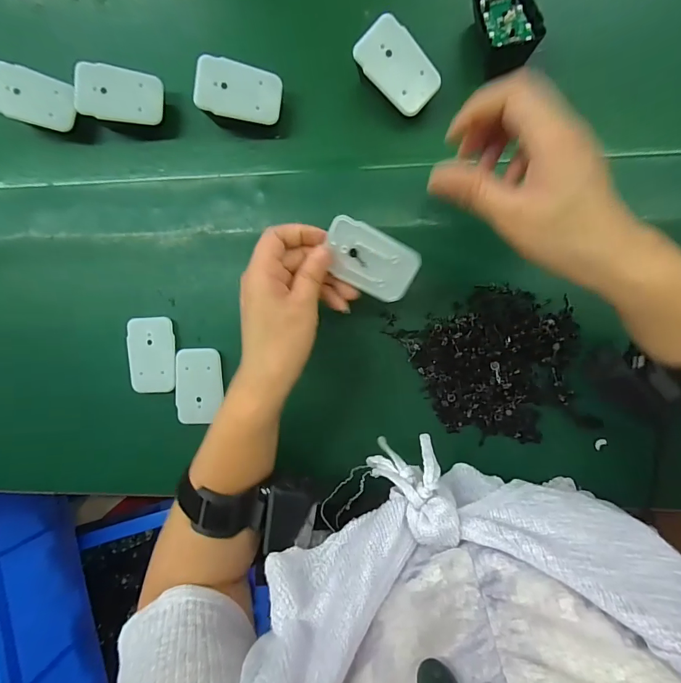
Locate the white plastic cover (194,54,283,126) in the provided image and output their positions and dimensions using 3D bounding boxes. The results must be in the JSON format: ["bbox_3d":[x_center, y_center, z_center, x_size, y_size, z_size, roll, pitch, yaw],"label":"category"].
[{"bbox_3d":[-0.083,-0.206,0.325,0.068,0.004,0.043,4,95,-16],"label":"white plastic cover"}]

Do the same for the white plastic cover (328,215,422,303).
[{"bbox_3d":[0.021,-0.060,0.290,0.069,0.004,0.044,28,119,-3],"label":"white plastic cover"}]

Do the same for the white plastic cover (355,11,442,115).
[{"bbox_3d":[0.046,-0.219,0.317,0.069,0.013,0.043,40,98,-16],"label":"white plastic cover"}]

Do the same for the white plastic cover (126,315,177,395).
[{"bbox_3d":[-0.176,0.013,0.367,0.041,0.005,0.069,-3,89,2],"label":"white plastic cover"}]

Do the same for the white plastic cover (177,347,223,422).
[{"bbox_3d":[-0.130,0.041,0.362,0.042,0.004,0.068,-1,89,2],"label":"white plastic cover"}]

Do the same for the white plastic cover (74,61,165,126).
[{"bbox_3d":[-0.189,-0.212,0.338,0.067,0.007,0.044,2,95,-18],"label":"white plastic cover"}]

